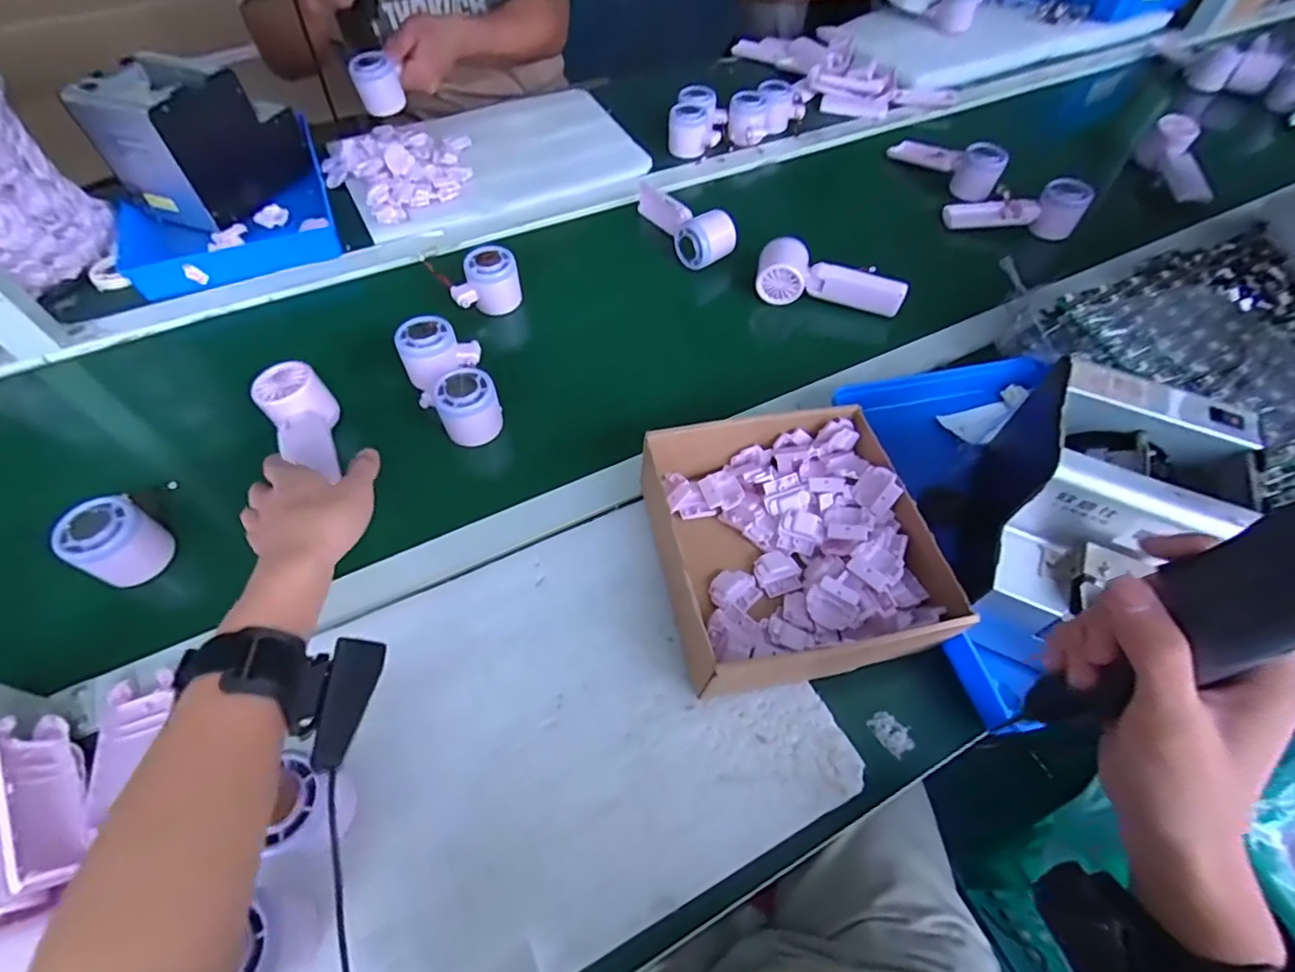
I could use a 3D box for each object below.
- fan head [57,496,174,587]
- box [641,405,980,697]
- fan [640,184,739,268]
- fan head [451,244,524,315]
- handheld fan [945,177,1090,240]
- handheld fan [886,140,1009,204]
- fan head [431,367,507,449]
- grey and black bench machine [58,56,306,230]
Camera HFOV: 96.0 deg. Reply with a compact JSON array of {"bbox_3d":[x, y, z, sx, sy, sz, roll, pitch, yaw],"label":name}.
[{"bbox_3d":[-0.428,0.044,0.471,0.047,0.057,0.054,23,59,14],"label":"fan head"},{"bbox_3d":[0.109,0.039,0.472,0.196,0.062,0.217,-10,57,-7],"label":"box"},{"bbox_3d":[0.051,-0.338,0.750,0.055,0.063,0.180,-20,59,-14],"label":"fan"},{"bbox_3d":[-0.187,-0.234,0.666,0.077,0.054,0.054,-20,59,-14],"label":"fan head"},{"bbox_3d":[0.498,-0.374,0.791,0.161,0.072,0.072,1,56,0],"label":"handheld fan"},{"bbox_3d":[0.439,-0.474,0.854,0.060,0.074,0.178,-20,60,-15],"label":"handheld fan"},{"bbox_3d":[-0.170,-0.075,0.554,0.055,0.051,0.052,-21,59,-14],"label":"fan head"},{"bbox_3d":[-0.557,-0.444,0.723,0.123,0.129,0.180,18,58,11],"label":"grey and black bench machine"}]

